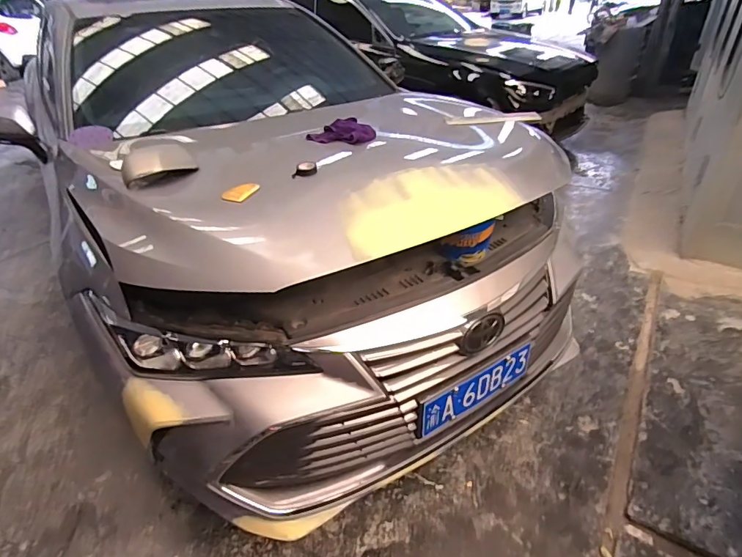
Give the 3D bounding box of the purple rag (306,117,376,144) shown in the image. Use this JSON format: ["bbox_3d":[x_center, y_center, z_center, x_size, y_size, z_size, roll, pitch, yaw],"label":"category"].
[{"bbox_3d":[-0.085,-0.487,1.489,0.180,0.053,0.167,26,42,36],"label":"purple rag"}]

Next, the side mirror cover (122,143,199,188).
[{"bbox_3d":[-0.608,-0.331,1.302,0.064,0.102,0.226,16,37,25],"label":"side mirror cover"}]

